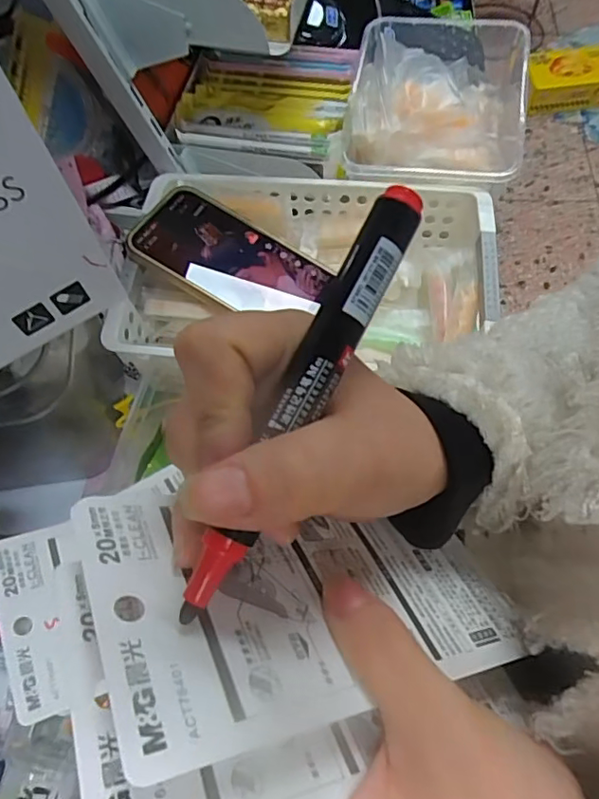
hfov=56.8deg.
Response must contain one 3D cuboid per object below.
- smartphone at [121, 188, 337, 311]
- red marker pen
[{"bbox_3d":[-0.049,-0.104,0.410,0.140,0.013,0.079,26,63,0],"label":"smartphone"},{"bbox_3d":[0.001,-0.003,0.161,0.019,0.017,0.134,25,81,15],"label":"red marker pen"}]

